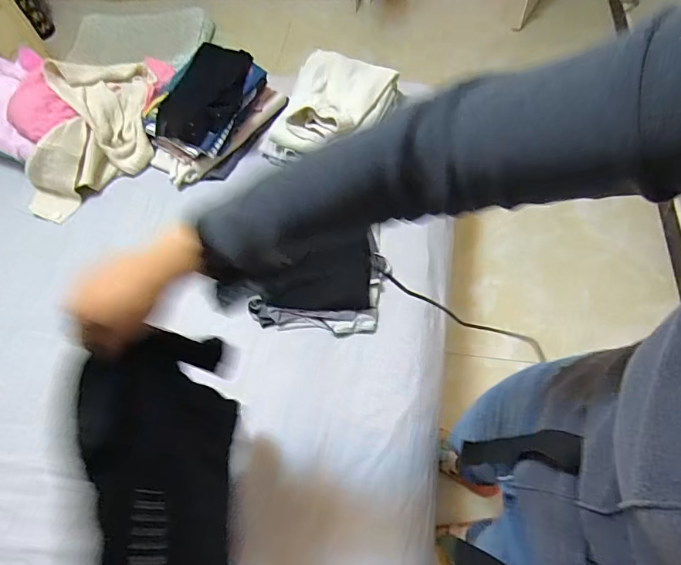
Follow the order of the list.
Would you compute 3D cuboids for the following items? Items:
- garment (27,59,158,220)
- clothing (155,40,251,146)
[{"bbox_3d":[-0.692,-0.427,1.194,0.329,0.211,0.450,-11,61,-1],"label":"garment"},{"bbox_3d":[-0.363,-0.495,1.147,0.194,0.062,0.298,23,79,22],"label":"clothing"}]

